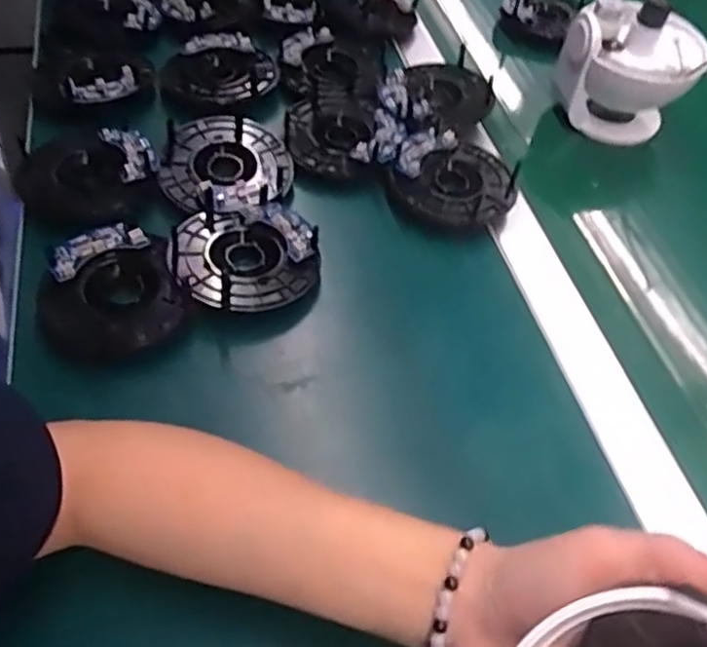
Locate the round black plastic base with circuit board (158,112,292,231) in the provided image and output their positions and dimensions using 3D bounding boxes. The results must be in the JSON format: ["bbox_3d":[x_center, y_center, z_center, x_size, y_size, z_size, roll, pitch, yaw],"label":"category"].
[{"bbox_3d":[-0.099,-0.122,0.532,0.097,0.015,0.114,-5,52,-8],"label":"round black plastic base with circuit board"}]

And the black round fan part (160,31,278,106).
[{"bbox_3d":[-0.123,-0.230,0.631,0.099,0.032,0.077,-7,63,-4],"label":"black round fan part"}]

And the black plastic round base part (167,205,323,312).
[{"bbox_3d":[-0.076,-0.045,0.484,0.100,0.029,0.090,-9,52,-11],"label":"black plastic round base part"}]

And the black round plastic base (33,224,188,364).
[{"bbox_3d":[-0.161,-0.021,0.450,0.086,0.023,0.093,2,51,-3],"label":"black round plastic base"}]

